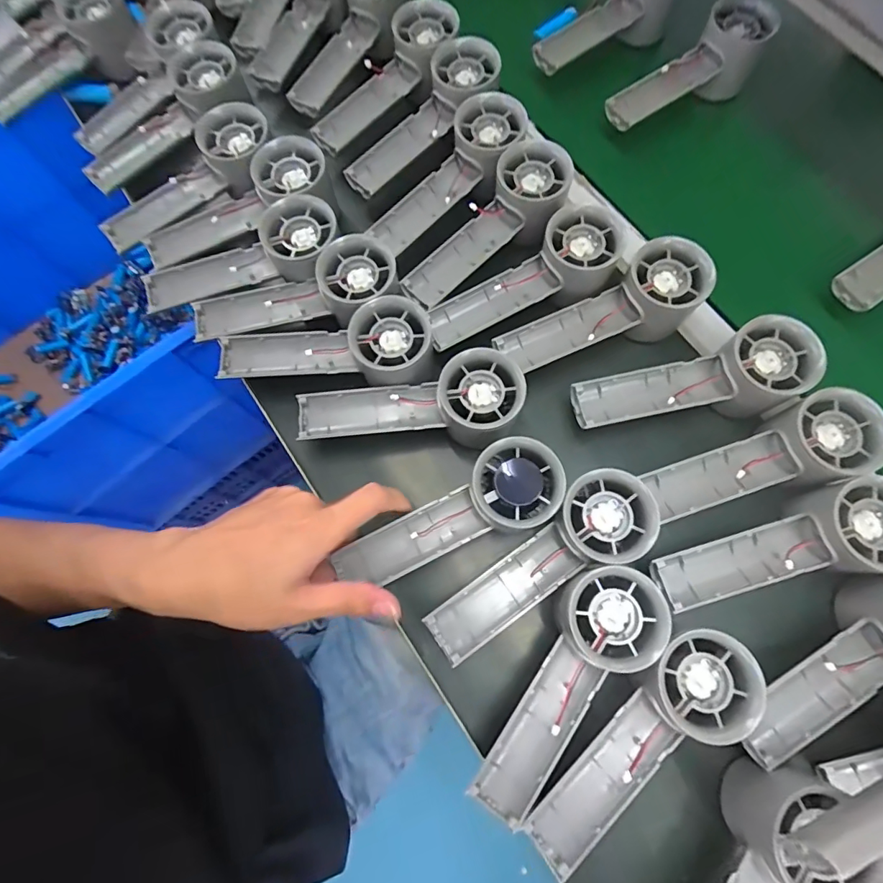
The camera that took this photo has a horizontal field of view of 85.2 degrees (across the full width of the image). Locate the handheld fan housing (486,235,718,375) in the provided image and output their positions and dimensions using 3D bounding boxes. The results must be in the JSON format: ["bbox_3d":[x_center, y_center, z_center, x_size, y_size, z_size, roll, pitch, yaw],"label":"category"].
[{"bbox_3d":[0.118,-0.092,0.362,0.150,0.050,0.051,-24,74,7],"label":"handheld fan housing"}]

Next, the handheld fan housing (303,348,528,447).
[{"bbox_3d":[-0.021,-0.022,0.329,0.155,0.030,0.061,-14,74,-2],"label":"handheld fan housing"}]

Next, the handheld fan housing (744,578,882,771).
[{"bbox_3d":[0.251,0.139,0.300,0.157,0.049,0.057,-37,76,3],"label":"handheld fan housing"}]

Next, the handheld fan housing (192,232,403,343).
[{"bbox_3d":[-0.110,-0.105,0.362,0.157,0.032,0.059,-17,74,8],"label":"handheld fan housing"}]

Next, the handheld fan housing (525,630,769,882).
[{"bbox_3d":[0.114,0.174,0.280,0.157,0.030,0.053,-45,78,2],"label":"handheld fan housing"}]

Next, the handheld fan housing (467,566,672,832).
[{"bbox_3d":[0.073,0.147,0.289,0.058,0.031,0.157,33,90,9],"label":"handheld fan housing"}]

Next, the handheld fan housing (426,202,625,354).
[{"bbox_3d":[0.059,-0.118,0.359,0.150,0.030,0.054,-29,75,5],"label":"handheld fan housing"}]

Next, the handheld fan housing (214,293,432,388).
[{"bbox_3d":[-0.086,-0.066,0.342,0.157,0.030,0.055,-4,74,1],"label":"handheld fan housing"}]

